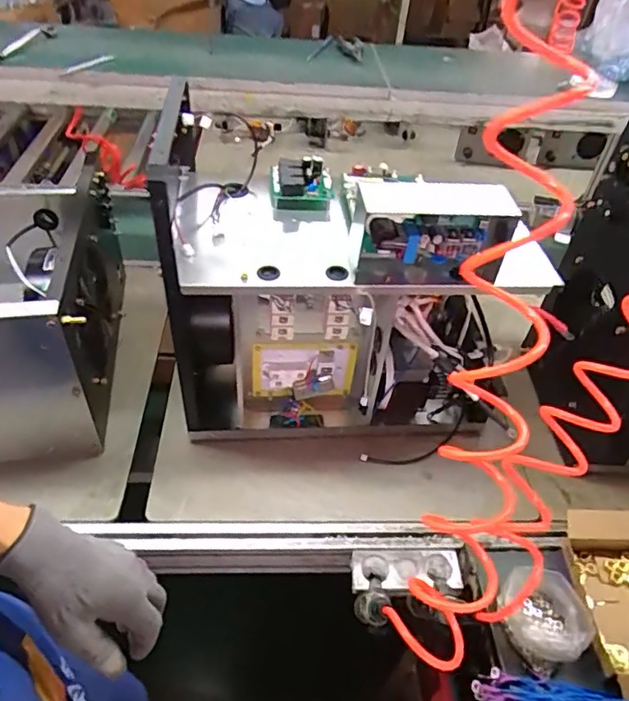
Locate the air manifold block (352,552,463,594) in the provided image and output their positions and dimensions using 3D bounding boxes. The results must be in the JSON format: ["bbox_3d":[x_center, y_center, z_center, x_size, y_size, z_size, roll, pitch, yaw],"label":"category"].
[{"bbox_3d":[0.131,0.315,0.774,0.153,0.017,0.052,2,43,-3],"label":"air manifold block"}]

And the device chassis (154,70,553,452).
[{"bbox_3d":[0.035,-0.072,0.843,0.460,0.426,0.250,0,43,-5],"label":"device chassis"}]

